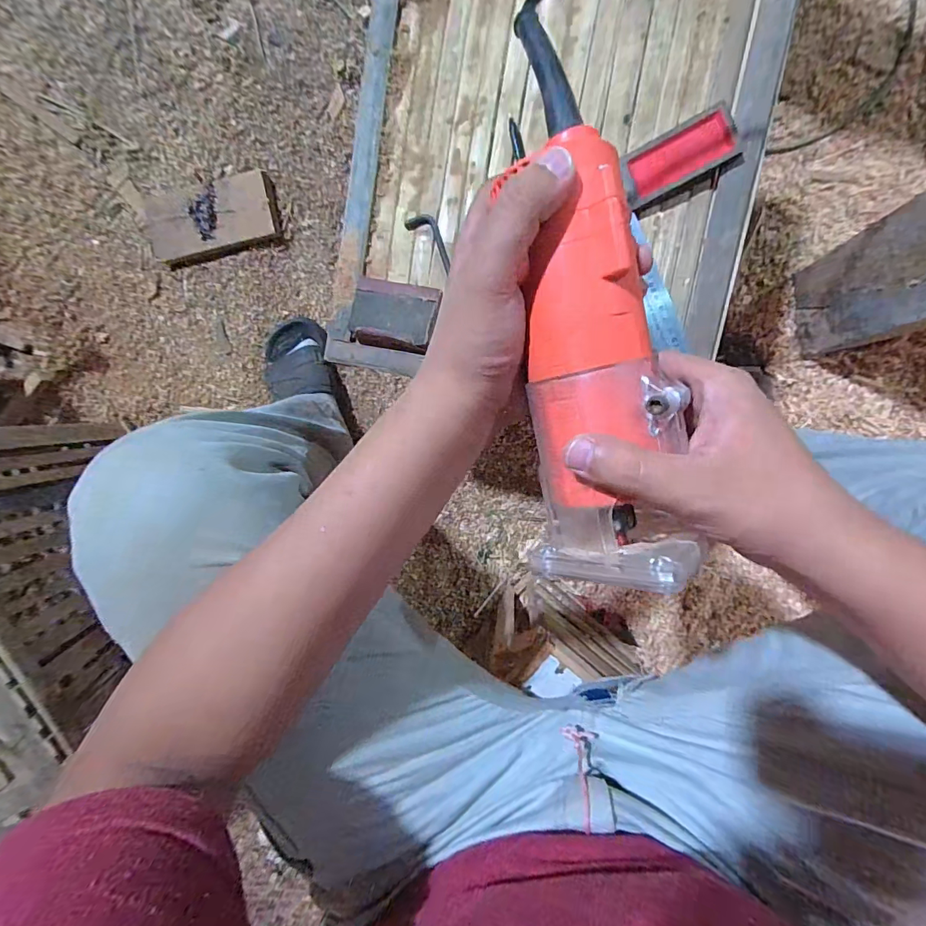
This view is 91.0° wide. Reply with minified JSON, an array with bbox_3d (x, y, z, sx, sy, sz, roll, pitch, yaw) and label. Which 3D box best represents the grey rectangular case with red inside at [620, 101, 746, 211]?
[{"bbox_3d":[0.169,-0.241,0.359,0.084,0.019,0.041,-23,91,9],"label":"grey rectangular case with red inside"}]

